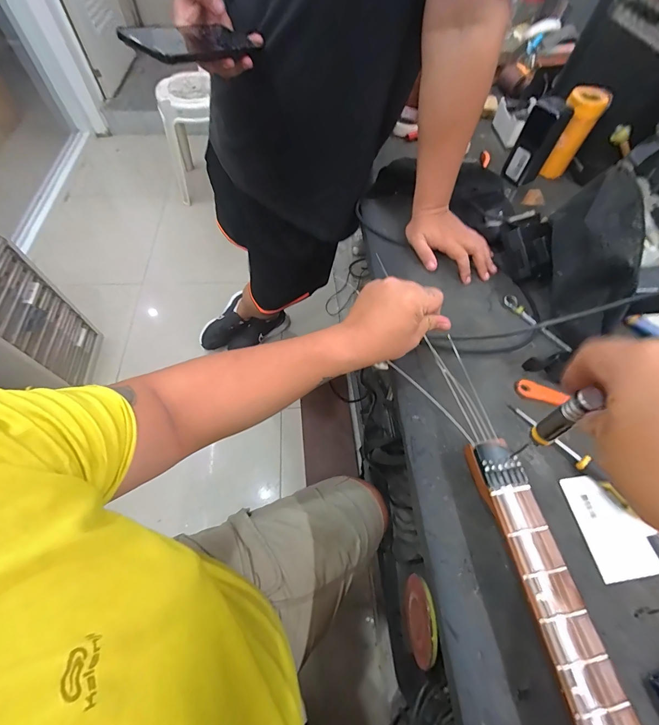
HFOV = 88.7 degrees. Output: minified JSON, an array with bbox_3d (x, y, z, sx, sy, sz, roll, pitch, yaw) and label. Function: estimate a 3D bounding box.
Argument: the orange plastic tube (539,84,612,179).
[{"bbox_3d":[0.450,-0.428,0.637,0.062,0.137,0.063,32,63,14],"label":"orange plastic tube"}]

